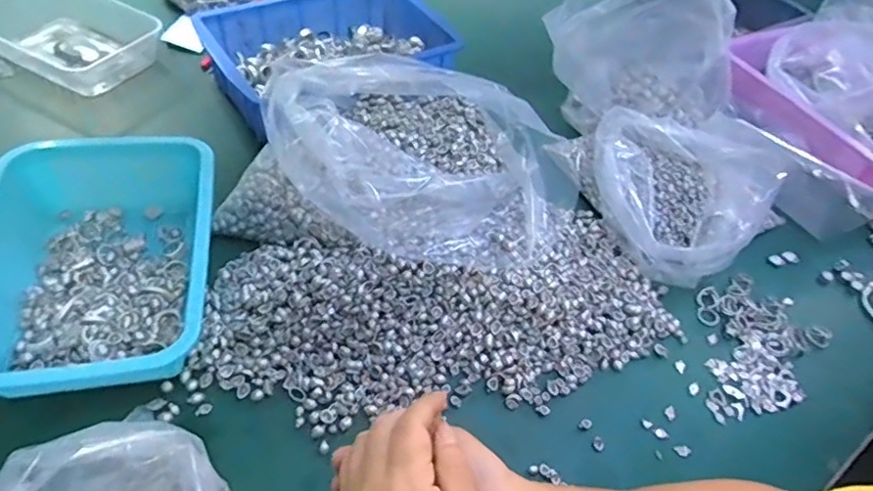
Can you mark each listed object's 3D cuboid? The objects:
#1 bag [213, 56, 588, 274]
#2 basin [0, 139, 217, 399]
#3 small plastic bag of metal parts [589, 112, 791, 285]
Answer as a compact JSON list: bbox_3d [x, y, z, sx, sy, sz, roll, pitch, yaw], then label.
[{"bbox_3d":[-0.022,-0.099,0.605,0.351,0.128,0.241,13,50,5],"label":"bag"},{"bbox_3d":[-0.304,0.013,0.516,0.194,0.069,0.255,-7,51,-12],"label":"basin"},{"bbox_3d":[0.268,-0.059,0.628,0.197,0.085,0.185,12,50,4],"label":"small plastic bag of metal parts"}]

